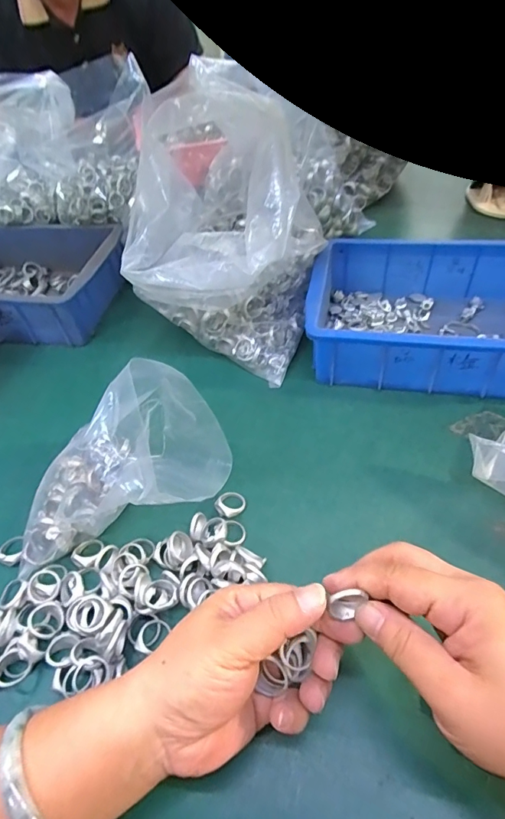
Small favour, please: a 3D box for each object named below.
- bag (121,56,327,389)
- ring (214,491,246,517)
[{"bbox_3d":[-0.037,-0.167,0.435,0.176,0.219,0.160,14,51,18],"label":"bag"},{"bbox_3d":[-0.018,0.077,0.353,0.021,0.007,0.024,34,60,31],"label":"ring"}]

